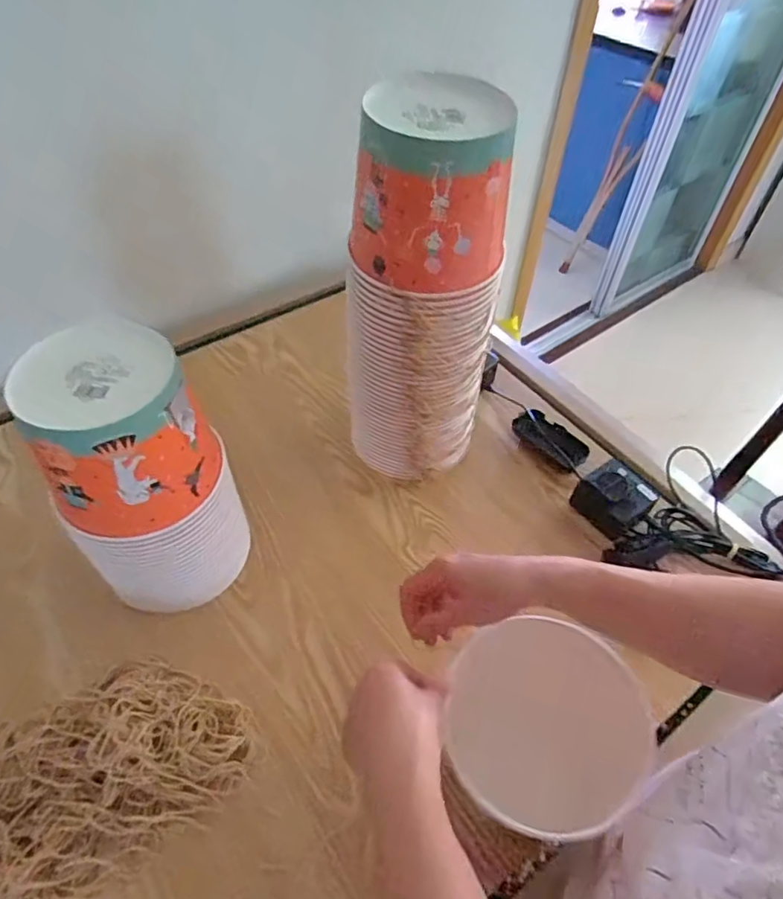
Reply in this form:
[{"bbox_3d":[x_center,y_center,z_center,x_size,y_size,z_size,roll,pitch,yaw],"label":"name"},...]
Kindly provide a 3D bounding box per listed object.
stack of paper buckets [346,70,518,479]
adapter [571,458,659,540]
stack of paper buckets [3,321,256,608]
[{"bbox_3d":[0.034,-0.141,0.620,0.146,0.432,0.120,8,51,3],"label":"stack of paper buckets"},{"bbox_3d":[0.282,0.060,0.713,0.079,0.046,0.076,-27,57,-23],"label":"adapter"},{"bbox_3d":[-0.242,0.036,0.555,0.146,0.284,0.135,-34,60,-26],"label":"stack of paper buckets"}]

